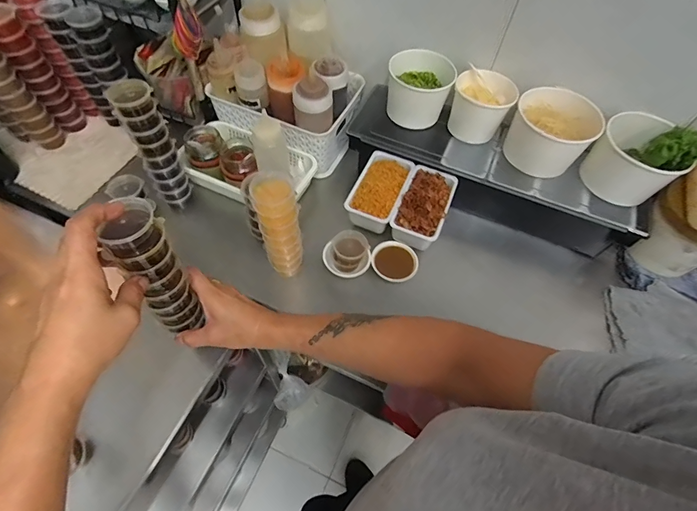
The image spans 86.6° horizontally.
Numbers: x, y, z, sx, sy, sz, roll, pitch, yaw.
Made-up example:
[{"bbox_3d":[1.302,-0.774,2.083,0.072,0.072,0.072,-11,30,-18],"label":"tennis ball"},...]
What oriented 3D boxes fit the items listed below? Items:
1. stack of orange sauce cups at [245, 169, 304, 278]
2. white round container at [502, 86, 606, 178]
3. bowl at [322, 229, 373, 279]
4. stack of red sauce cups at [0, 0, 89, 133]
[{"bbox_3d":[-0.094,-0.034,0.511,0.056,0.180,0.048,-18,60,-14],"label":"stack of orange sauce cups"},{"bbox_3d":[0.315,-0.185,0.587,0.119,0.094,0.115,1,57,-2],"label":"white round container"},{"bbox_3d":[0.000,-0.001,0.569,0.065,0.049,0.058,-34,65,-22],"label":"bowl"},{"bbox_3d":[-0.534,-0.310,0.640,0.053,0.208,0.047,-33,64,-22],"label":"stack of red sauce cups"}]

